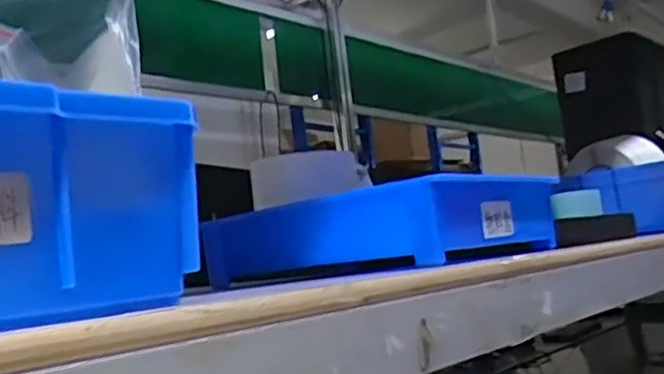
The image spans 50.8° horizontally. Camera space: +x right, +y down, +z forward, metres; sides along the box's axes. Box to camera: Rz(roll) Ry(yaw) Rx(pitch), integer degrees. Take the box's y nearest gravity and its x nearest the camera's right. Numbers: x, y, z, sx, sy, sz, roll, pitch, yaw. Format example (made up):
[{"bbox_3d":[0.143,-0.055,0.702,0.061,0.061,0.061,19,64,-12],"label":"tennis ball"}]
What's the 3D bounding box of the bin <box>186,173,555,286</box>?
[{"bbox_3d":[0.043,0.043,0.677,0.286,0.061,0.198,-11,-8,43],"label":"bin"}]

